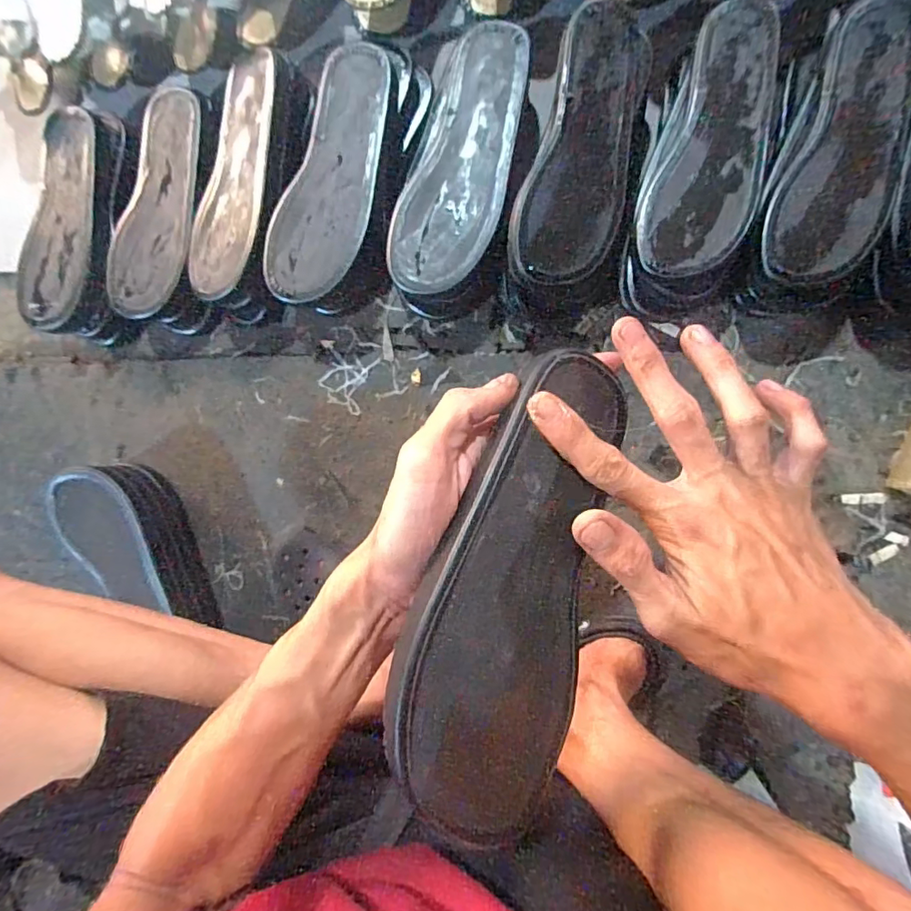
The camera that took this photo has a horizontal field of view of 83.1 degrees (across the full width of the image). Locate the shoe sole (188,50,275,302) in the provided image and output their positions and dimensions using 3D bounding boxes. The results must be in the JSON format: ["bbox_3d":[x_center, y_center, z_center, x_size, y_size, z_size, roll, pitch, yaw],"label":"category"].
[{"bbox_3d":[-0.221,-0.278,0.523,0.085,0.020,0.234,23,102,23],"label":"shoe sole"}]

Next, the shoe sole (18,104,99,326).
[{"bbox_3d":[-0.446,-0.265,0.580,0.074,0.015,0.241,12,94,8],"label":"shoe sole"}]

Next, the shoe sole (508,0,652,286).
[{"bbox_3d":[0.112,-0.263,0.442,0.088,0.025,0.224,15,94,8],"label":"shoe sole"}]

